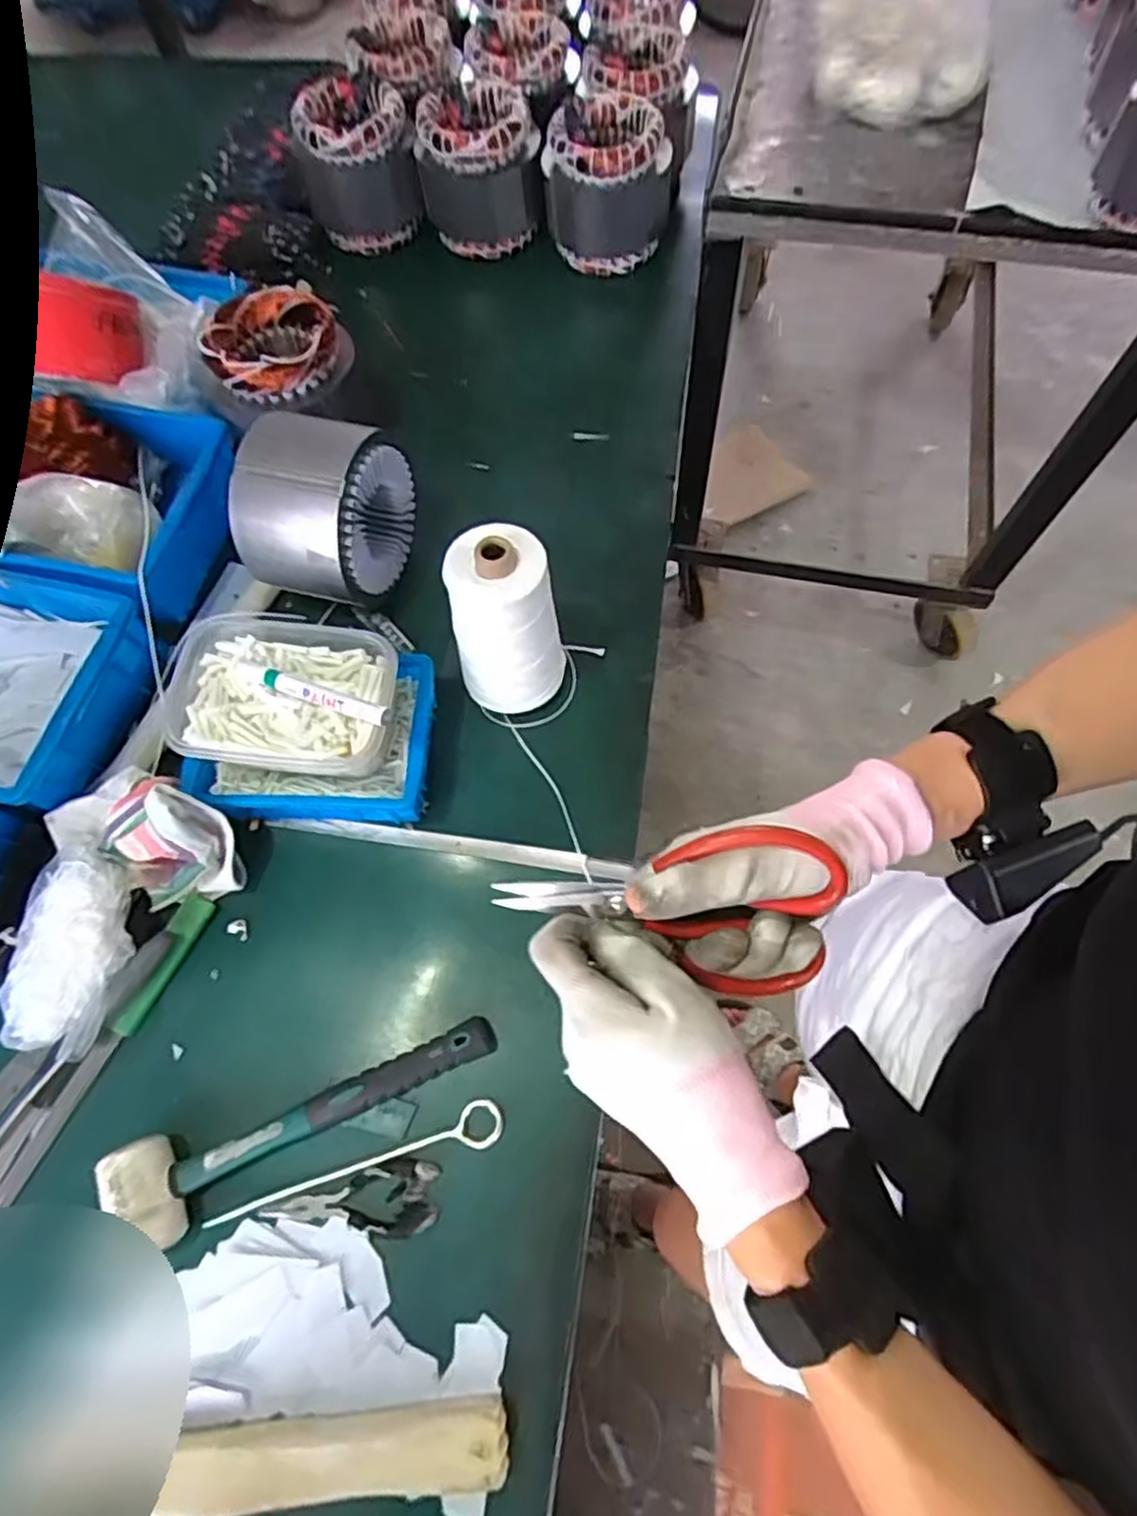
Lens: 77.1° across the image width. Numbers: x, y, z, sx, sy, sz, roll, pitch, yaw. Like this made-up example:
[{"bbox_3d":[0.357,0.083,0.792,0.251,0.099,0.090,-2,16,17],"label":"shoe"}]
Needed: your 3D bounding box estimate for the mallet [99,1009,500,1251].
[{"bbox_3d":[-0.196,0.265,0.528,0.291,0.044,0.073,-25,68,-7],"label":"mallet"}]

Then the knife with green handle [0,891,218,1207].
[{"bbox_3d":[-0.363,0.224,0.563,0.029,0.017,0.250,23,70,12],"label":"knife with green handle"}]

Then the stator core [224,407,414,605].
[{"bbox_3d":[-0.221,-0.225,0.652,0.110,0.146,0.144,16,69,9],"label":"stator core"}]

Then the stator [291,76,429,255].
[{"bbox_3d":[-0.241,-0.684,0.827,0.128,0.113,0.116,-19,67,-5],"label":"stator"}]

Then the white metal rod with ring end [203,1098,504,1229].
[{"bbox_3d":[-0.152,0.307,0.522,0.217,0.004,0.032,-21,70,-8],"label":"white metal rod with ring end"}]

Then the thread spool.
[{"bbox_3d":[-0.053,-0.108,0.601,0.091,0.167,0.079,-10,67,-1],"label":"thread spool"}]

